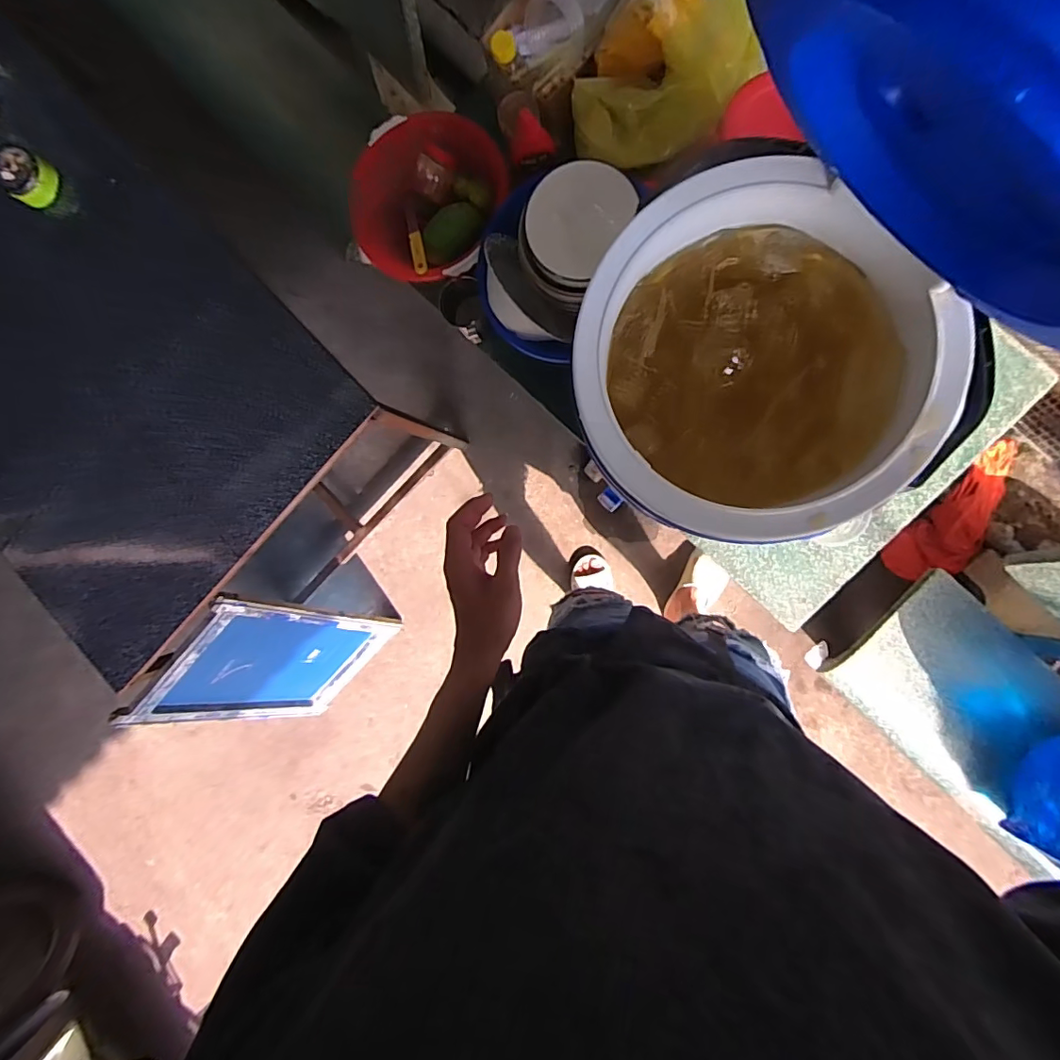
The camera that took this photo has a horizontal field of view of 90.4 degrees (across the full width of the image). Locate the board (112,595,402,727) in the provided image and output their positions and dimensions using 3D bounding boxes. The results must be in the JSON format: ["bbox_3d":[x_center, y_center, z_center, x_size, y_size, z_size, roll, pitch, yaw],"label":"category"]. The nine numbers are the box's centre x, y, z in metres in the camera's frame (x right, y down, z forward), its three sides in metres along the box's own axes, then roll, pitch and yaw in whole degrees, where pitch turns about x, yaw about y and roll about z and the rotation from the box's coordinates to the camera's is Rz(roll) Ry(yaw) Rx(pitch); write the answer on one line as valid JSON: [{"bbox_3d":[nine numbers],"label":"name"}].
[{"bbox_3d":[-0.679,0.374,1.415,0.454,0.583,0.027,-45,61,10],"label":"board"}]

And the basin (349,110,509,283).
[{"bbox_3d":[-0.162,-0.542,0.883,0.260,0.077,0.256,0,92,10],"label":"basin"}]

